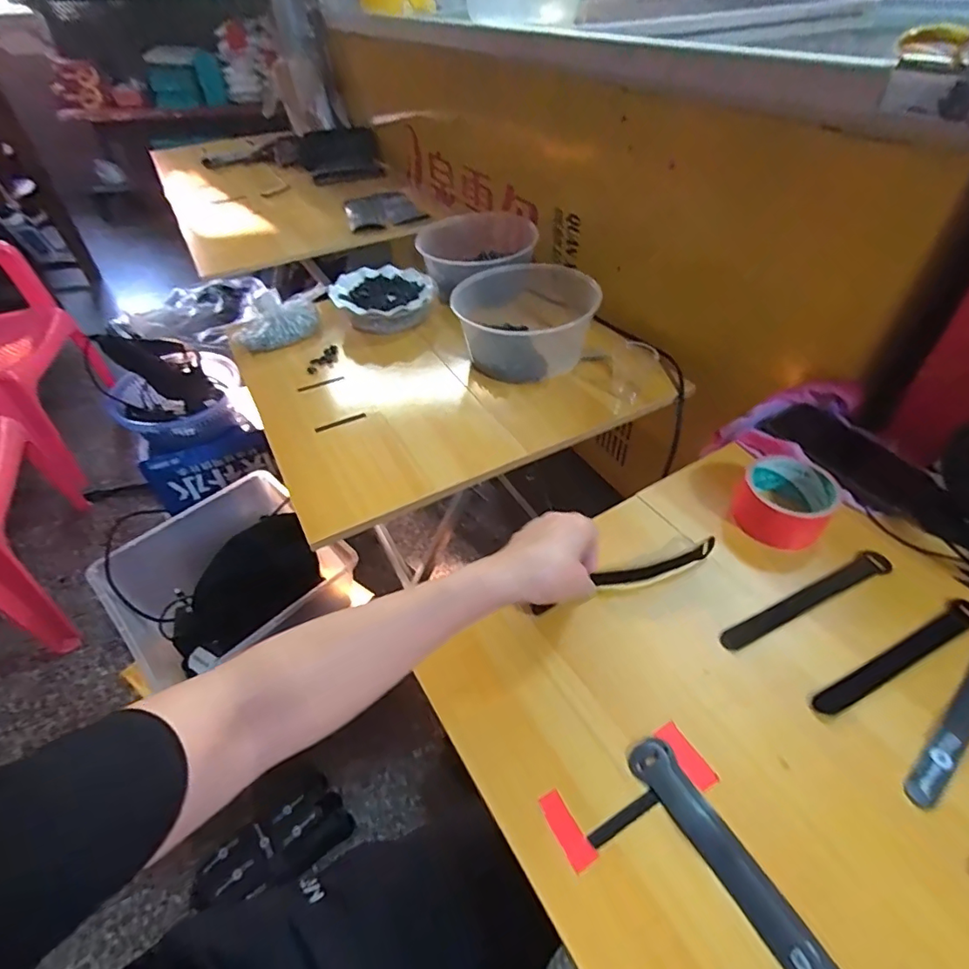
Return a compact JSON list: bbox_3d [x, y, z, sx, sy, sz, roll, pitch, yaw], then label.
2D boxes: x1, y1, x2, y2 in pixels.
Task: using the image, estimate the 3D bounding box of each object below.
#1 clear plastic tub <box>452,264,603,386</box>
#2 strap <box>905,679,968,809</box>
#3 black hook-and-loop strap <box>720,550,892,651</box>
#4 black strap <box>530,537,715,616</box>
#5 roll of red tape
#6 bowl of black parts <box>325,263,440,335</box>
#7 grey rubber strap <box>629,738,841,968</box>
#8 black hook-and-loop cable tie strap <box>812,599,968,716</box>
[{"bbox_3d":[0.059,-0.260,0.855,0.215,0.111,0.232,-7,45,-5],"label":"clear plastic tub"},{"bbox_3d":[0.371,0.169,0.404,0.201,0.004,0.023,-30,51,-25],"label":"strap"},{"bbox_3d":[0.295,0.104,0.478,0.199,0.004,0.023,-21,48,-18],"label":"black hook-and-loop strap"},{"bbox_3d":[0.133,0.086,0.492,0.193,0.018,0.018,-15,46,-12],"label":"black strap"},{"bbox_3d":[0.301,0.016,0.527,0.082,0.044,0.093,31,54,29],"label":"roll of red tape"},{"bbox_3d":[-0.182,-0.343,0.984,0.179,0.054,0.156,-29,50,-24],"label":"bowl of black parts"},{"bbox_3d":[0.167,0.253,0.331,0.029,0.004,0.195,-23,48,-19],"label":"grey rubber strap"},{"bbox_3d":[0.345,0.141,0.433,0.195,0.004,0.024,-21,47,-19],"label":"black hook-and-loop cable tie strap"}]

